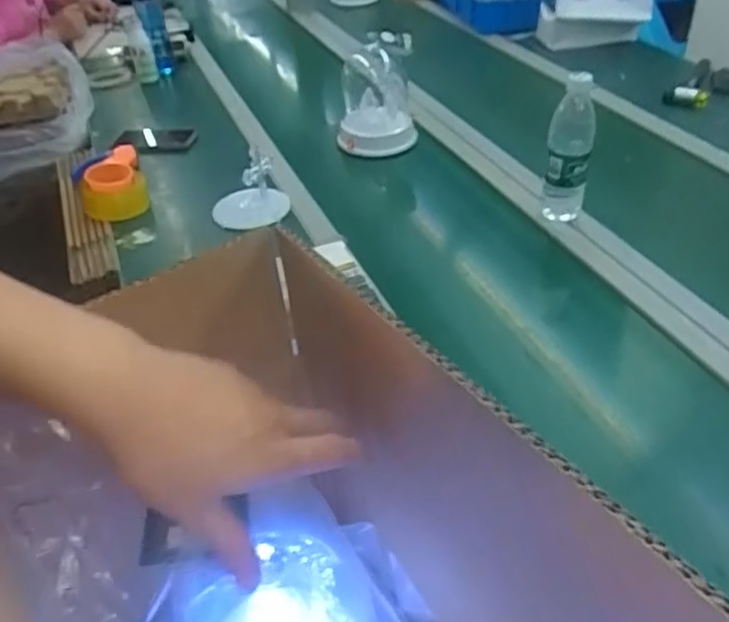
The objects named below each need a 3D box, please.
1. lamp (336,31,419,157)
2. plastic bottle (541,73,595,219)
[{"bbox_3d":[0.022,-0.444,1.384,0.154,0.202,0.154,-3,39,1],"label":"lamp"},{"bbox_3d":[0.323,-0.248,1.078,0.069,0.225,0.055,9,41,15],"label":"plastic bottle"}]

